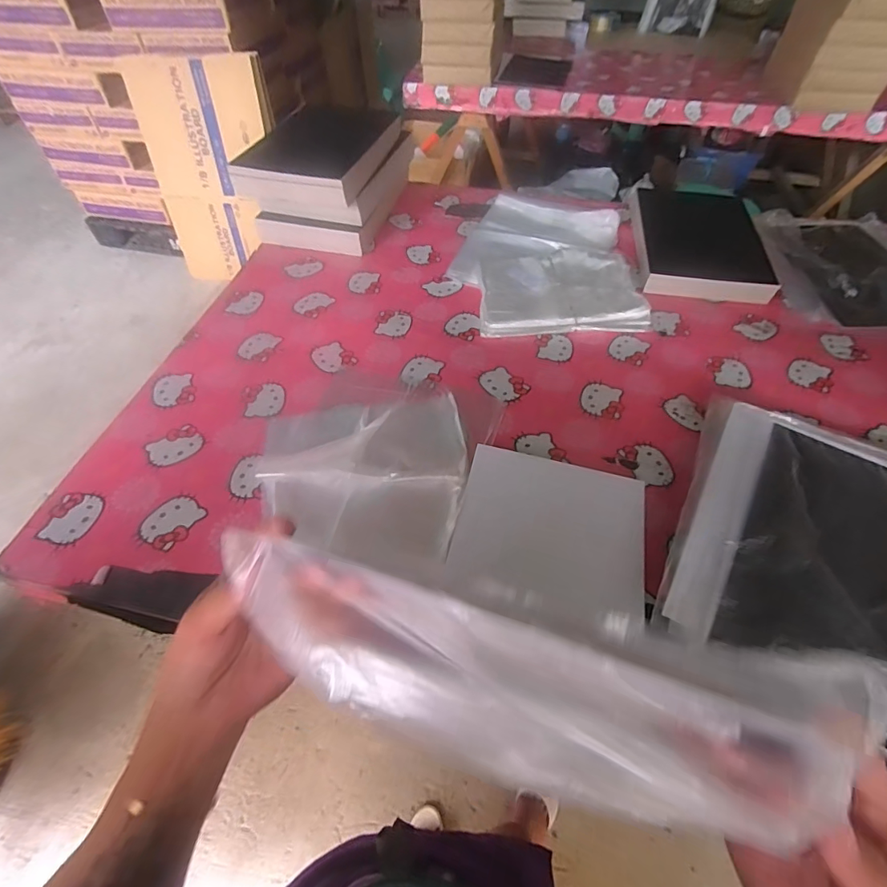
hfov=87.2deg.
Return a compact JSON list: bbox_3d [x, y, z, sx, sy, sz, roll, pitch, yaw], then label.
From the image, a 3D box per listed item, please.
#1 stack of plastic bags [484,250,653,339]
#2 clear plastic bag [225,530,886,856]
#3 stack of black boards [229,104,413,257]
[{"bbox_3d":[0.239,-0.318,0.975,0.325,0.038,0.236,-2,52,-2],"label":"stack of plastic bags"},{"bbox_3d":[0.032,0.104,0.209,0.257,0.093,0.040,12,10,10],"label":"clear plastic bag"},{"bbox_3d":[-0.281,-0.665,1.168,0.288,0.163,0.418,10,52,8],"label":"stack of black boards"}]

